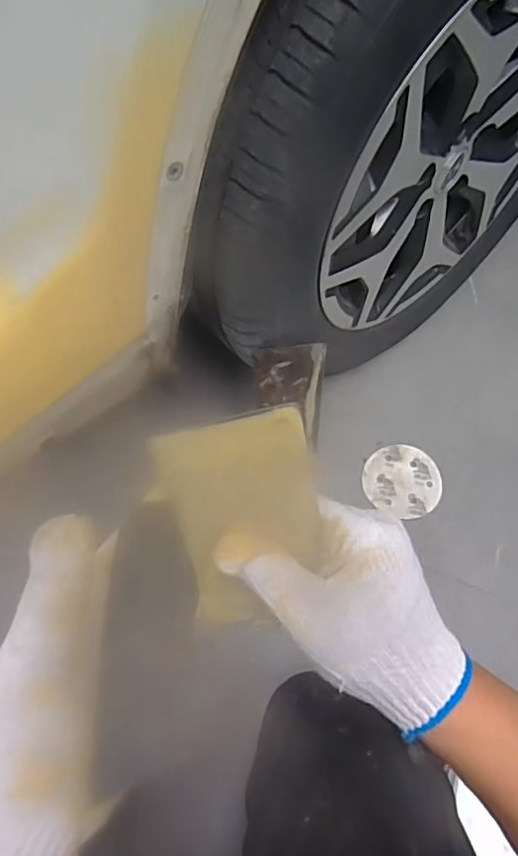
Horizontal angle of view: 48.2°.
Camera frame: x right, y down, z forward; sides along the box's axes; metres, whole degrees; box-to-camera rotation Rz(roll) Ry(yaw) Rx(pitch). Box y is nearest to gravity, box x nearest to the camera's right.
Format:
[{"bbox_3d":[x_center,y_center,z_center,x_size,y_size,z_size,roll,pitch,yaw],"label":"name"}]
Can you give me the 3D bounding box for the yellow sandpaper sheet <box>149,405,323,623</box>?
[{"bbox_3d":[-0.007,0.049,0.290,0.072,0.130,0.007,-2,31,14],"label":"yellow sandpaper sheet"}]

